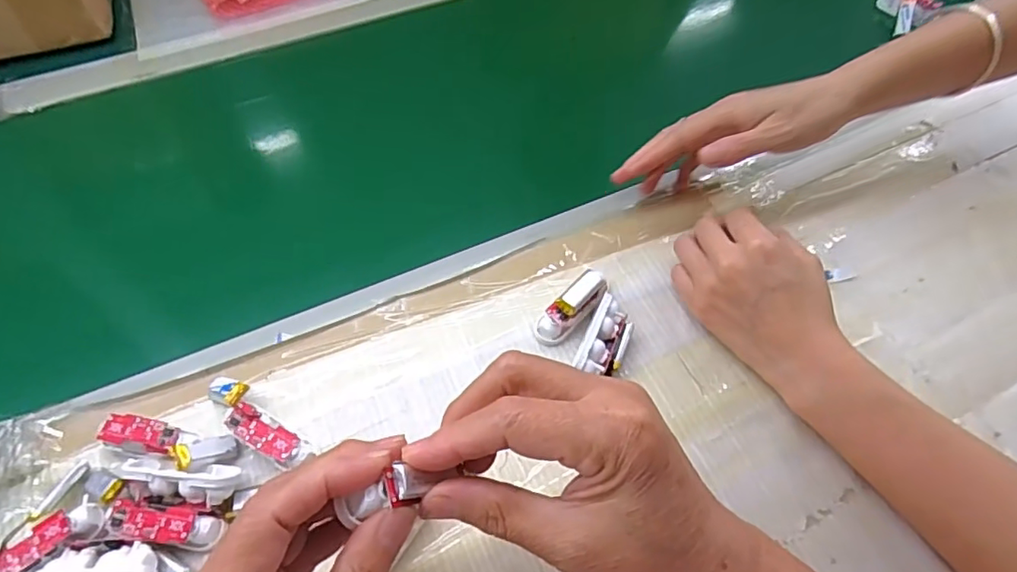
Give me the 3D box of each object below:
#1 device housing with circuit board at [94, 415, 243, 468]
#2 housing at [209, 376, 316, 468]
[{"bbox_3d":[-0.194,0.088,0.317,0.071,0.022,0.023,7,58,5],"label":"device housing with circuit board"},{"bbox_3d":[-0.147,0.080,0.327,0.081,0.018,0.022,34,64,20],"label":"housing"}]

